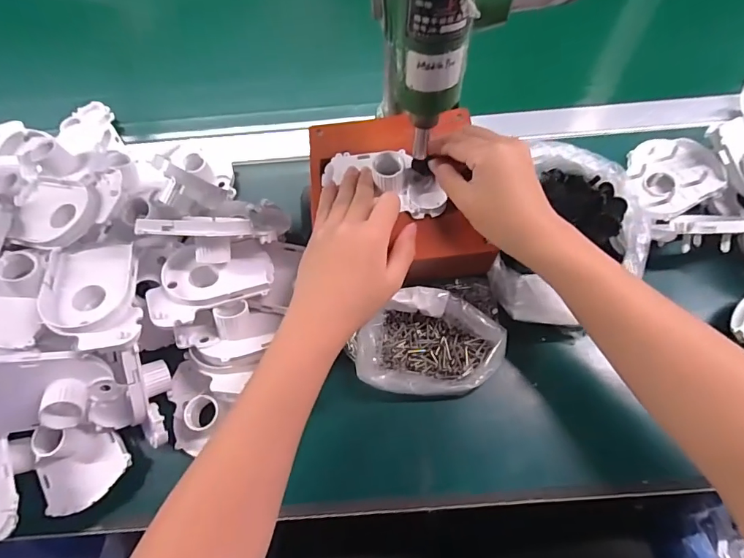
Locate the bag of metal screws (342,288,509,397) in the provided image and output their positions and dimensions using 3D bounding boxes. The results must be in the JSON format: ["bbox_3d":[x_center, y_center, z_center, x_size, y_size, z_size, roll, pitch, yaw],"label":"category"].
[{"bbox_3d":[0.048,0.053,0.373,0.122,0.036,0.083,3,66,4],"label":"bag of metal screws"}]

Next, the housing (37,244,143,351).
[{"bbox_3d":[-0.218,0.010,0.351,0.065,0.033,0.111,-18,66,-6],"label":"housing"}]

